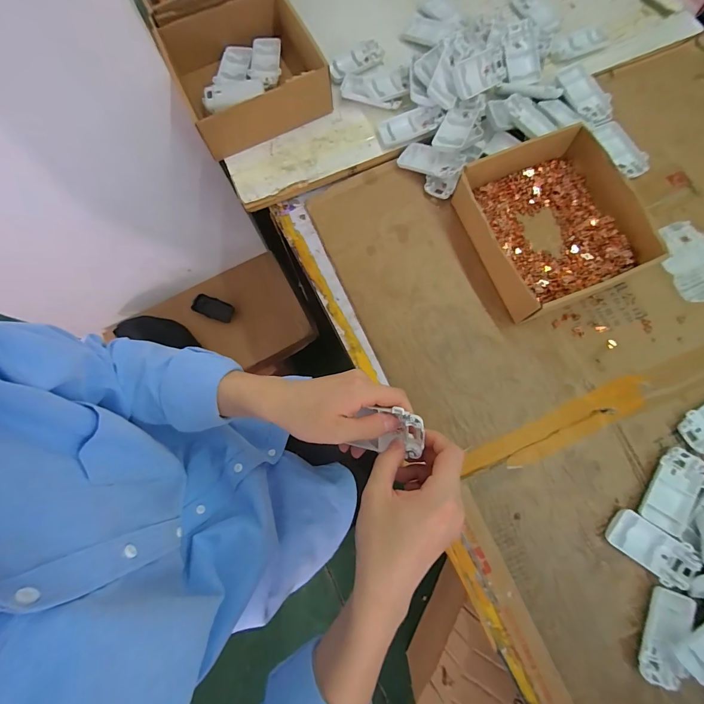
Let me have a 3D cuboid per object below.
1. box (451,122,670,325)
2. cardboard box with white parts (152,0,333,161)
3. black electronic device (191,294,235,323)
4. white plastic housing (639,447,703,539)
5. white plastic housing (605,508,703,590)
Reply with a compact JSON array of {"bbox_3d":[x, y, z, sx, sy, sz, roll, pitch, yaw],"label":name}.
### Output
[{"bbox_3d":[0.270,-0.172,0.451,0.210,0.061,0.212,-22,78,-3],"label":"box"},{"bbox_3d":[-0.165,-0.436,0.515,0.197,0.077,0.206,-27,78,-4],"label":"cardboard box with white parts"},{"bbox_3d":[-0.370,-0.117,0.906,0.110,0.020,0.050,20,79,3],"label":"black electronic device"},{"bbox_3d":[0.372,0.159,0.389,0.048,0.012,0.095,31,81,8],"label":"white plastic housing"},{"bbox_3d":[0.344,0.226,0.388,0.093,0.017,0.049,31,81,9],"label":"white plastic housing"}]

